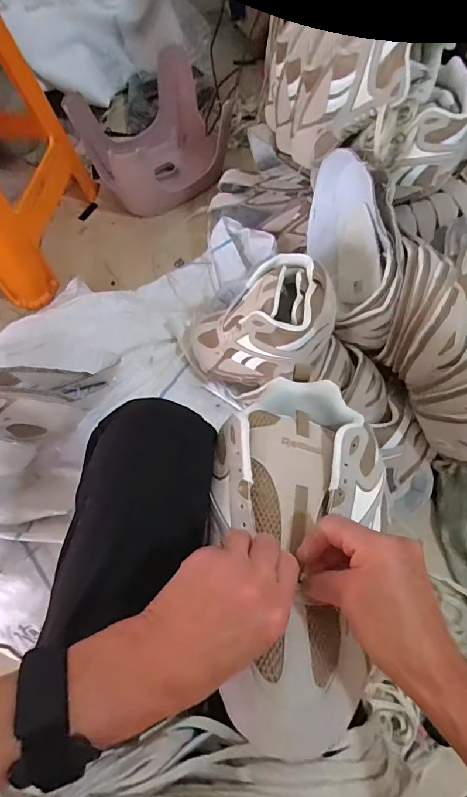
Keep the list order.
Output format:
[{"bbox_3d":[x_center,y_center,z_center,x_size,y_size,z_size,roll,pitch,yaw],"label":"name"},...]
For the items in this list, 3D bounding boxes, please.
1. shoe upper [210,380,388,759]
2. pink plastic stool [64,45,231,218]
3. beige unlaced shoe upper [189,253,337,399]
[{"bbox_3d":[0.052,0.099,0.326,0.139,0.065,0.267,4,64,5],"label":"shoe upper"},{"bbox_3d":[-0.165,-0.580,0.974,0.320,0.194,0.250,-37,70,-13],"label":"pink plastic stool"},{"bbox_3d":[0.032,-0.091,0.653,0.114,0.283,0.157,-18,77,-47],"label":"beige unlaced shoe upper"}]

